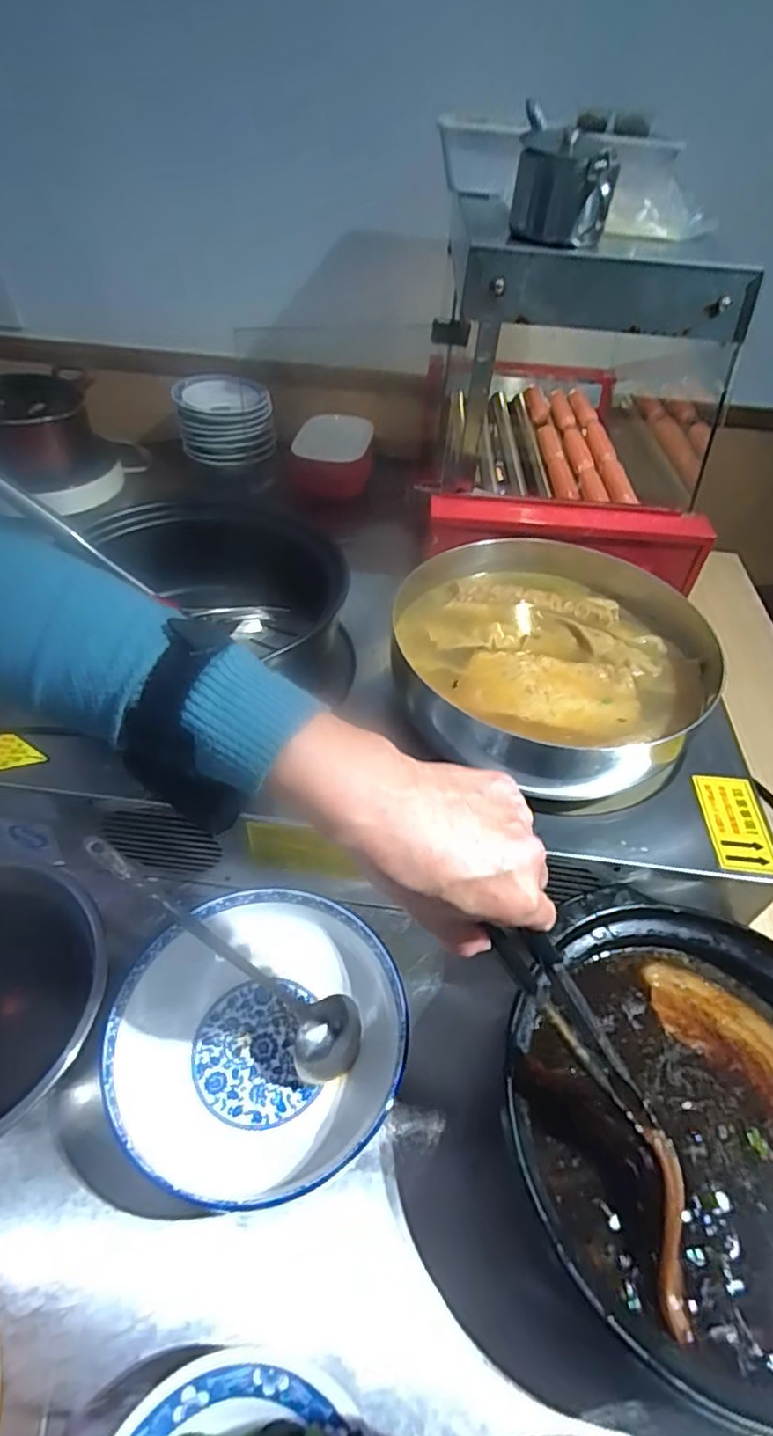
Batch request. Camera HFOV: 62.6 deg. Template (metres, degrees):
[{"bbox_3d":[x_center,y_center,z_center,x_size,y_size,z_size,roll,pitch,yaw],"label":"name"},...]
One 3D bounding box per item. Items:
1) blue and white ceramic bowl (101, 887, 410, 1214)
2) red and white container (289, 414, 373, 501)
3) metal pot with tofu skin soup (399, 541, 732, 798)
[{"bbox_3d":[-0.097,0.252,0.505,0.213,0.066,0.211,2,46,-2],"label":"blue and white ceramic bowl"},{"bbox_3d":[-0.103,-0.486,1.195,0.159,0.124,0.112,-2,46,-6],"label":"red and white container"},{"bbox_3d":[0.179,-0.069,0.633,0.343,0.076,0.300,-23,52,-24],"label":"metal pot with tofu skin soup"}]

